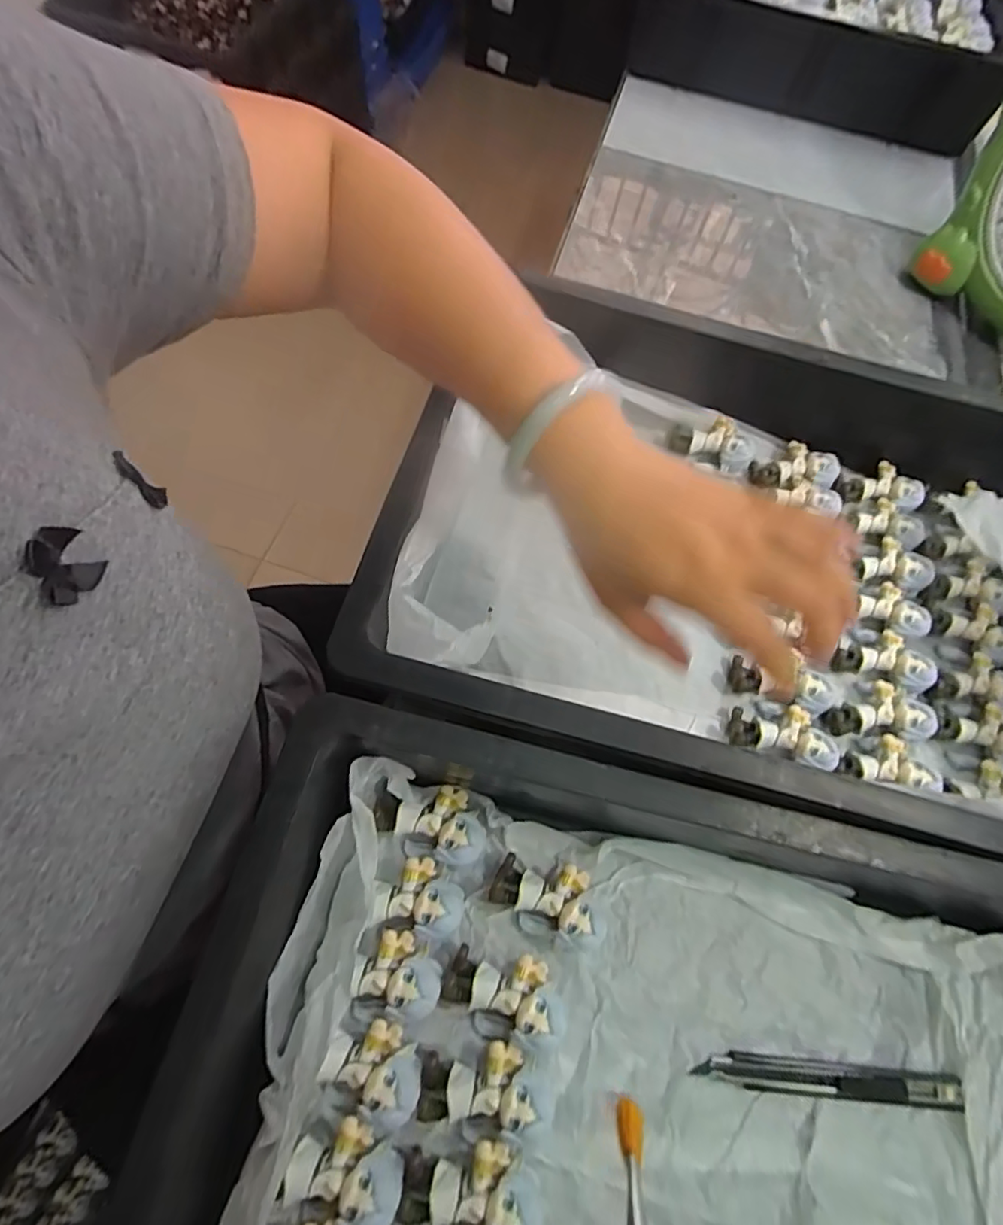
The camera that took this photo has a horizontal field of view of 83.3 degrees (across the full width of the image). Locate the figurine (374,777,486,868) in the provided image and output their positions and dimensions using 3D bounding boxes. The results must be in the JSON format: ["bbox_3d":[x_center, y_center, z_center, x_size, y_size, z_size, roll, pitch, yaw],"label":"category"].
[{"bbox_3d":[-0.040,0.117,0.315,0.060,0.024,0.038,9,66,-1],"label":"figurine"}]

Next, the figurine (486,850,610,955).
[{"bbox_3d":[0.025,0.155,0.303,0.060,0.024,0.037,13,66,0],"label":"figurine"}]

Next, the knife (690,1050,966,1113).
[{"bbox_3d":[0.170,0.242,0.291,0.137,0.004,0.016,8,66,-2],"label":"knife"}]

